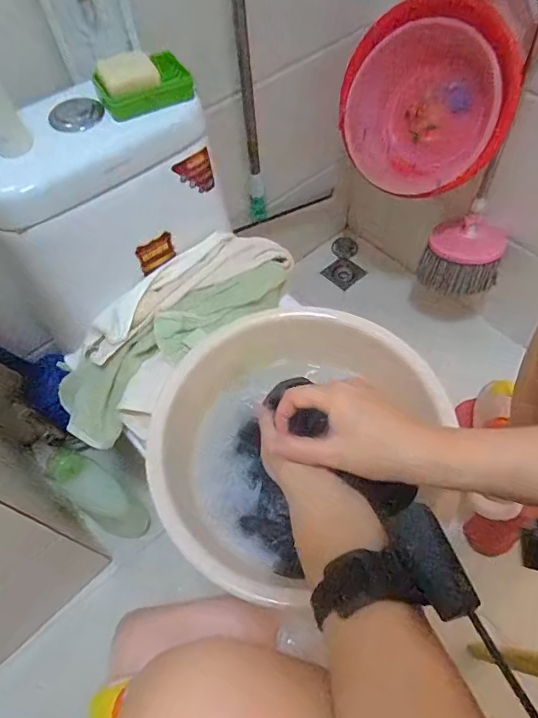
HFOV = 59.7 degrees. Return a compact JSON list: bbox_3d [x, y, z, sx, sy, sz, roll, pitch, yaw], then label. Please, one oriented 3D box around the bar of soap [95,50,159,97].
[{"bbox_3d":[-0.172,-0.351,0.573,0.068,0.034,0.022,-15,58,-6],"label":"bar of soap"}]

